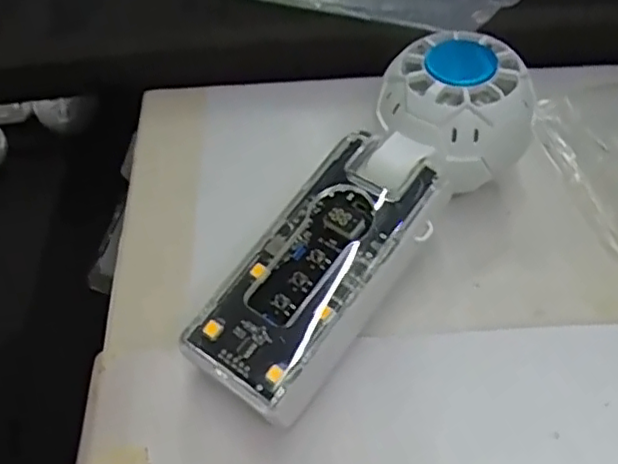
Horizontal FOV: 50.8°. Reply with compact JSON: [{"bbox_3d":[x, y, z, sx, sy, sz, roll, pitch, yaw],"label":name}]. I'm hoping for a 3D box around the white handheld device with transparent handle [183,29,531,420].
[{"bbox_3d":[0.023,-0.008,0.243,0.051,0.038,0.164,33,71,23],"label":"white handheld device with transparent handle"}]

